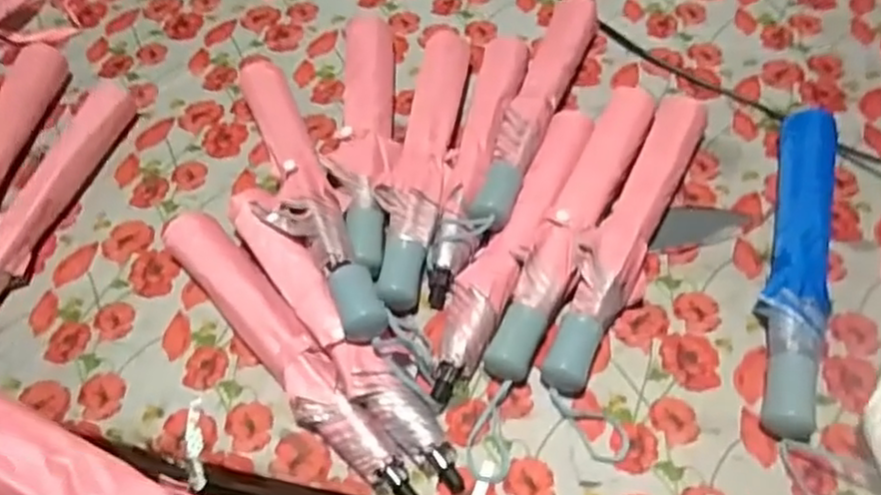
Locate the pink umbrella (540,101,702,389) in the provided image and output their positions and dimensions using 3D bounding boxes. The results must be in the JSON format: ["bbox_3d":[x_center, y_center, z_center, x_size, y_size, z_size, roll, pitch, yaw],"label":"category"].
[{"bbox_3d":[0.175,-0.018,0.633,0.056,0.046,0.339,20,59,18],"label":"pink umbrella"}]

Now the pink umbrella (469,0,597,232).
[{"bbox_3d":[0.102,-0.150,0.714,0.045,0.055,0.339,16,58,15],"label":"pink umbrella"}]

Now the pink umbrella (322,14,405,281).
[{"bbox_3d":[-0.075,-0.115,0.714,0.066,0.046,0.342,0,55,5],"label":"pink umbrella"}]

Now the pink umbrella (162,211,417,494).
[{"bbox_3d":[-0.135,0.085,0.582,0.046,0.047,0.325,-36,60,-19],"label":"pink umbrella"}]

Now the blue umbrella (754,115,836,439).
[{"bbox_3d":[0.319,0.007,0.610,0.054,0.042,0.341,15,58,15],"label":"blue umbrella"}]

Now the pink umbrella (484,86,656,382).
[{"bbox_3d":[0.126,-0.025,0.642,0.049,0.045,0.337,22,60,19],"label":"pink umbrella"}]

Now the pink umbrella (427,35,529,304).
[{"bbox_3d":[0.039,-0.094,0.685,0.046,0.036,0.328,10,56,11],"label":"pink umbrella"}]

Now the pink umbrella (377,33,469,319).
[{"bbox_3d":[-0.015,-0.094,0.696,0.056,0.045,0.351,5,55,8],"label":"pink umbrella"}]

